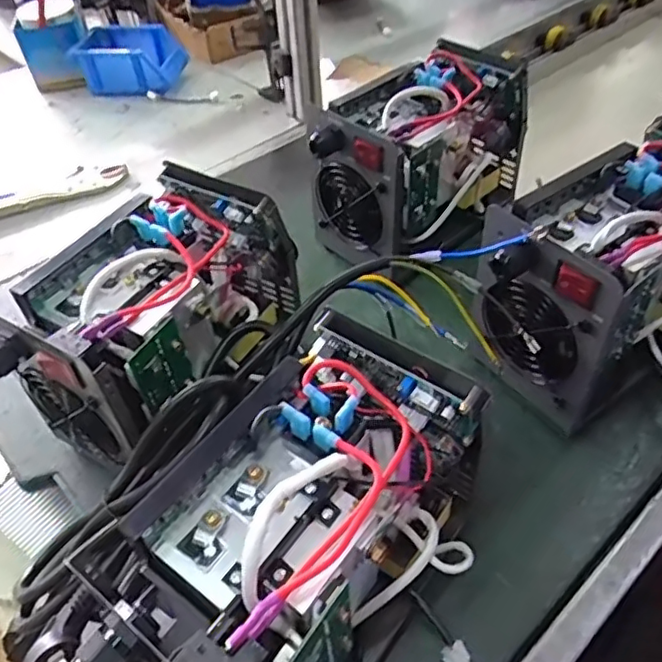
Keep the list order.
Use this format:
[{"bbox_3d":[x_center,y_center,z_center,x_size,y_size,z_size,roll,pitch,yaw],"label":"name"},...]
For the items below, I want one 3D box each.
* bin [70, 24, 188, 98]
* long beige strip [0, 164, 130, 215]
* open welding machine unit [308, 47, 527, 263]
[{"bbox_3d":[-0.318,-0.433,0.974,0.159,0.071,0.113,3,47,6],"label":"bin"},{"bbox_3d":[-0.364,-0.173,0.769,0.214,0.021,0.039,-21,49,-16],"label":"long beige strip"},{"bbox_3d":[0.089,-0.170,0.615,0.227,0.148,0.124,-34,53,-25],"label":"open welding machine unit"}]

